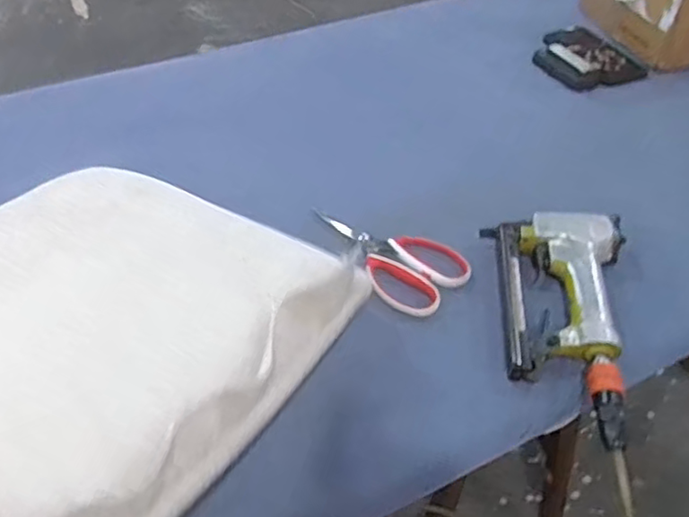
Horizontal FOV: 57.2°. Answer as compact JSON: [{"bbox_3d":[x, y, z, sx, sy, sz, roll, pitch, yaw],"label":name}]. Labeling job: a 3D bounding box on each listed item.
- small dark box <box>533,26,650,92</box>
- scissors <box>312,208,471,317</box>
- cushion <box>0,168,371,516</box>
[{"bbox_3d":[0.369,-0.304,0.969,0.131,0.021,0.157,-24,51,-23],"label":"small dark box"},{"bbox_3d":[0.044,-0.007,0.668,0.172,0.014,0.099,36,55,29],"label":"scissors"},{"bbox_3d":[-0.238,0.066,0.494,0.356,0.074,0.407,26,51,22],"label":"cushion"}]

